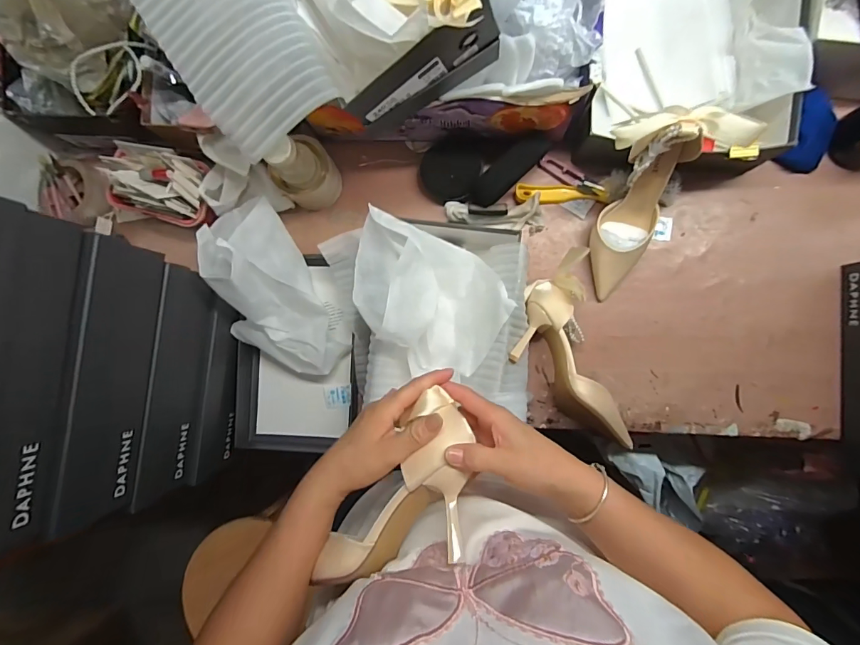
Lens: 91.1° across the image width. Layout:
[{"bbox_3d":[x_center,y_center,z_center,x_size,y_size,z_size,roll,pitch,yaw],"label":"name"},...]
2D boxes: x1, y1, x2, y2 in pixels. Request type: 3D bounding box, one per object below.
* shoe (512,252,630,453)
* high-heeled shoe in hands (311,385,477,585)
[{"bbox_3d":[0.186,0.051,0.603,0.133,0.076,0.276,-13,88,6],"label":"shoe"},{"bbox_3d":[-0.016,0.168,0.387,0.098,0.062,0.194,36,85,5],"label":"high-heeled shoe in hands"}]

